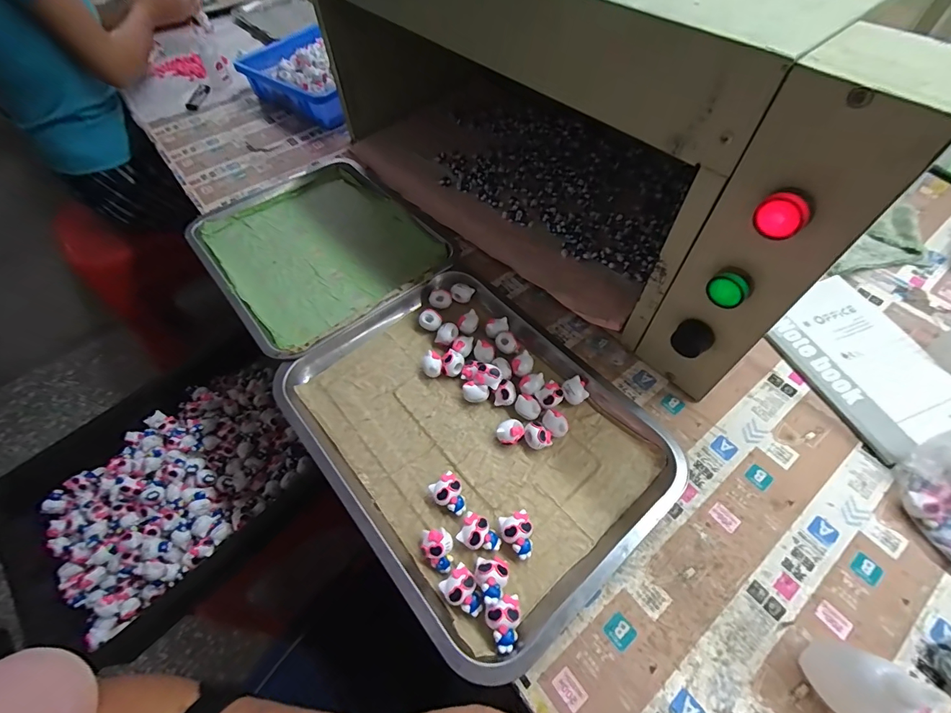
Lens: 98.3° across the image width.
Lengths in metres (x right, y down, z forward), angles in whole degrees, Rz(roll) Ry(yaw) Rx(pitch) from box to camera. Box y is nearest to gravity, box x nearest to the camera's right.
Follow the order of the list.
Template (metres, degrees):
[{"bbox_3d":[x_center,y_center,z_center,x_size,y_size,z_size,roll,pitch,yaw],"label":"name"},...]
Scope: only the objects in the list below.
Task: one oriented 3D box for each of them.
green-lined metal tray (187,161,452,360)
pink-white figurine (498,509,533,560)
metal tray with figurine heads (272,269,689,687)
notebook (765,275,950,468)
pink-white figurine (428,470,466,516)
[{"bbox_3d":[-0.221,-0.161,0.564,0.262,0.035,0.352,-37,63,-20],"label":"green-lined metal tray"},{"bbox_3d":[0.035,0.147,0.337,0.024,0.021,0.034,-17,58,-9],"label":"pink-white figurine"},{"bbox_3d":[-0.007,0.063,0.394,0.267,0.032,0.337,-37,63,-18],"label":"metal tray with figurine heads"},{"bbox_3d":[0.415,0.002,0.438,0.139,0.007,0.186,-20,59,-11],"label":"notebook"},{"bbox_3d":[-0.022,0.120,0.356,0.025,0.022,0.033,-30,61,-16],"label":"pink-white figurine"}]

